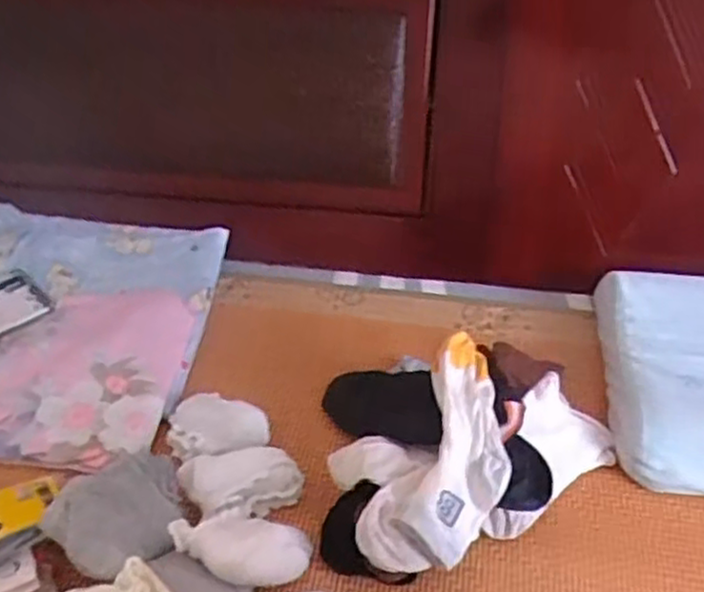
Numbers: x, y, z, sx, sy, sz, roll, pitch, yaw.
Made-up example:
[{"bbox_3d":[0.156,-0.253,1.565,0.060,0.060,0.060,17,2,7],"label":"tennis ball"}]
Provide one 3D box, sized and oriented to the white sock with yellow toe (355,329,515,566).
[{"bbox_3d":[0.083,0.123,0.589,0.086,0.057,0.207,19,43,18],"label":"white sock with yellow toe"}]

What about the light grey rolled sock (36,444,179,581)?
[{"bbox_3d":[-0.175,0.173,0.560,0.100,0.058,0.073,-22,47,-25],"label":"light grey rolled sock"}]

